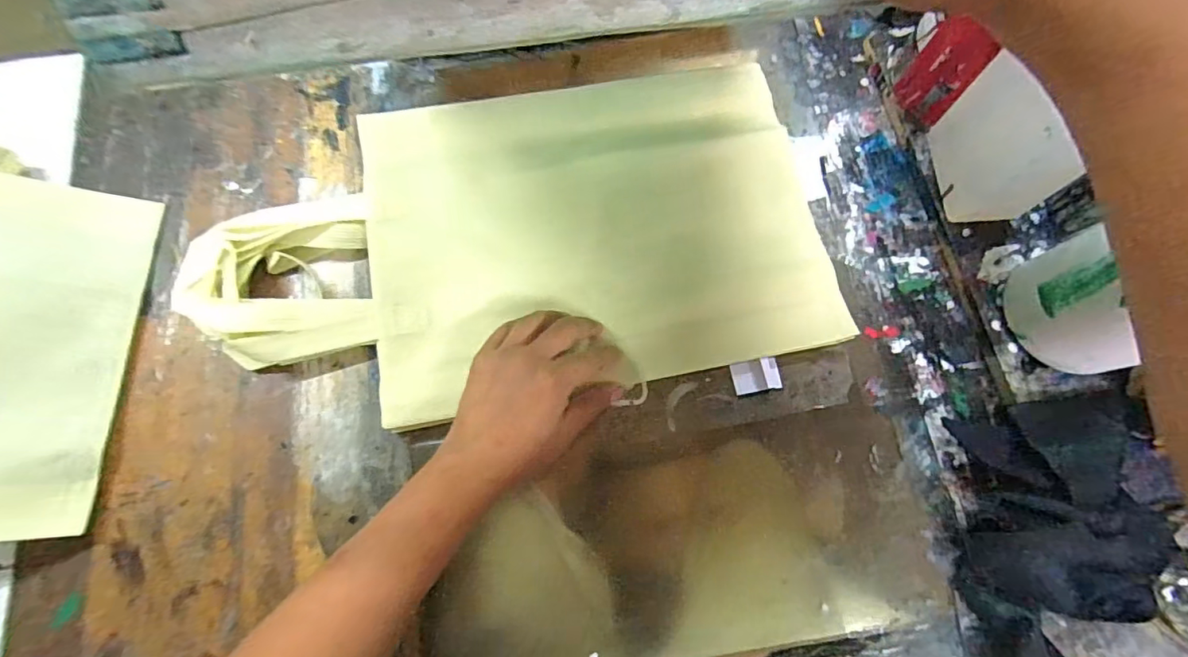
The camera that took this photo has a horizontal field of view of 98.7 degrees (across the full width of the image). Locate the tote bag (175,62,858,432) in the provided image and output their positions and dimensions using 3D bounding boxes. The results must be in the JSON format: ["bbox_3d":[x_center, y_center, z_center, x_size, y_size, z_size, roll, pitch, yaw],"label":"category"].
[{"bbox_3d":[-0.067,-0.085,0.456,0.530,0.056,0.290,-10,72,-3],"label":"tote bag"}]

